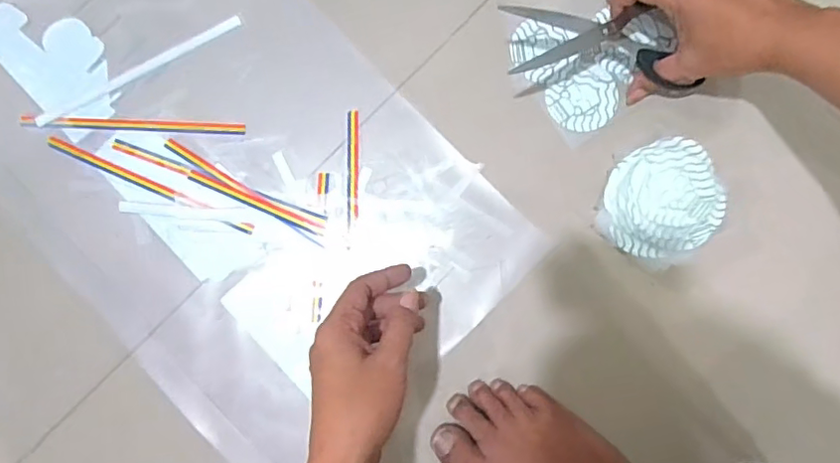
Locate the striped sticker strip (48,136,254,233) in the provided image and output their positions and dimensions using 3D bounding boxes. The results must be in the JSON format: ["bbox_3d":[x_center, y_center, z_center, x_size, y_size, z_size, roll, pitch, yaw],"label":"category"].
[{"bbox_3d":[-0.262,-0.045,0.555,0.222,0.004,0.011,23,86,3],"label":"striped sticker strip"}]

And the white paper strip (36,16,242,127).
[{"bbox_3d":[-0.279,-0.160,0.574,0.220,0.004,0.014,-27,79,-1],"label":"white paper strip"}]

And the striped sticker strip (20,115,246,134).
[{"bbox_3d":[-0.282,-0.105,0.562,0.219,0.004,0.011,3,85,2],"label":"striped sticker strip"}]

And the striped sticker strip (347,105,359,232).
[{"bbox_3d":[-0.064,-0.059,0.551,0.012,0.004,0.114,-1,85,2],"label":"striped sticker strip"}]

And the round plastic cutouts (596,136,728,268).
[{"bbox_3d":[0.218,-0.028,0.529,0.097,0.034,0.111,40,88,4],"label":"round plastic cutouts"}]

